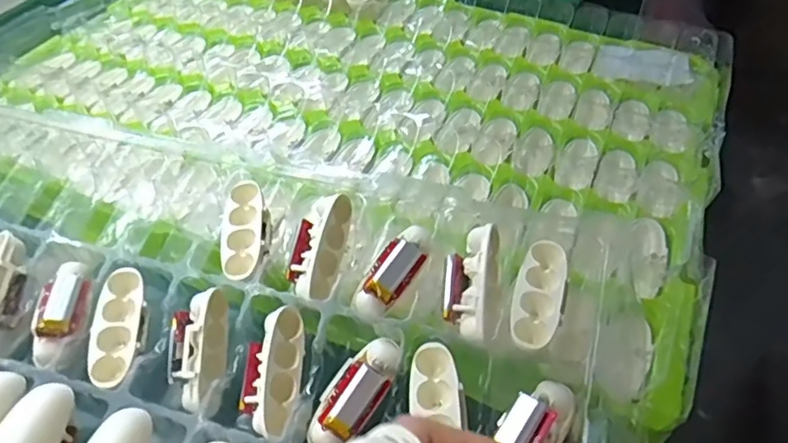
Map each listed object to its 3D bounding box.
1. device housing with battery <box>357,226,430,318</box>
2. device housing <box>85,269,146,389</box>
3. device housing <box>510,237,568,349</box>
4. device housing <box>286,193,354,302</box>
[{"bbox_3d":[0.001,0.025,0.310,0.022,0.015,0.057,27,67,22],"label":"device housing with battery"},{"bbox_3d":[-0.148,0.057,0.311,0.025,0.013,0.064,-3,60,-4],"label":"device housing"},{"bbox_3d":[0.074,0.037,0.294,0.022,0.015,0.065,16,49,13],"label":"device housing"},{"bbox_3d":[-0.042,0.014,0.328,0.027,0.023,0.060,1,67,41],"label":"device housing"}]

